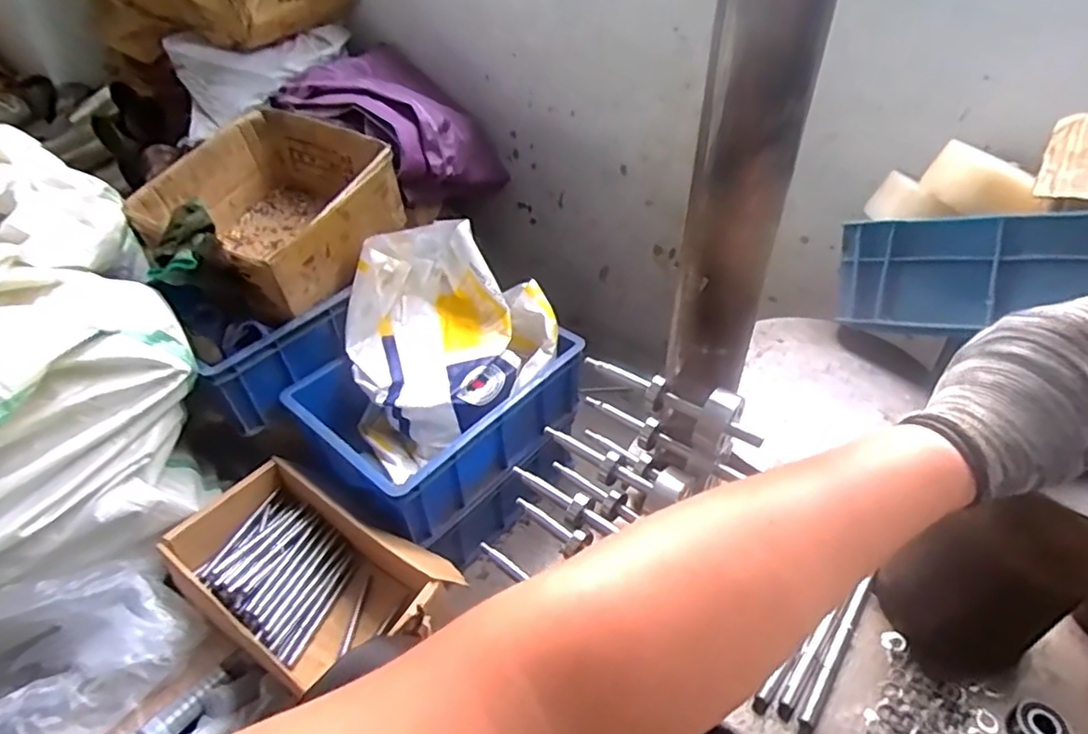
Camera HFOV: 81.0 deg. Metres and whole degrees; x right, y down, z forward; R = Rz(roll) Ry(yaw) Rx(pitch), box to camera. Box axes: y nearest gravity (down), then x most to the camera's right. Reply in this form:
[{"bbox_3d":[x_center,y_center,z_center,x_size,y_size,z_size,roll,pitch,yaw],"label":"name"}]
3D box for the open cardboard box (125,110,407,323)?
[{"bbox_3d":[-0.418,-0.246,0.999,0.278,0.163,0.302,22,48,24],"label":"open cardboard box"}]

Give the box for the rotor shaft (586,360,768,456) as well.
[{"bbox_3d":[0.107,0.024,0.528,0.154,0.042,0.046,31,52,30],"label":"rotor shaft"}]

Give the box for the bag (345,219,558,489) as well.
[{"bbox_3d":[-0.149,-0.036,1.028,0.322,0.249,0.316,-17,45,-16],"label":"bag"}]

